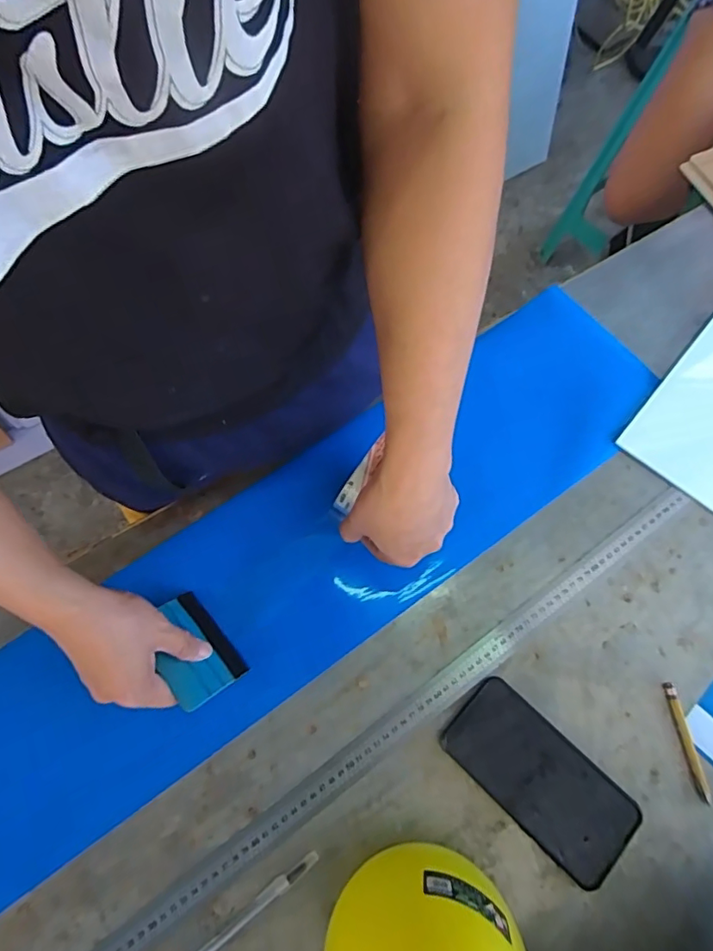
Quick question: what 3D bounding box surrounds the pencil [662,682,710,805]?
[{"bbox_3d":[0.295,0.237,0.485,0.011,0.008,0.096,-9,69,-2],"label":"pencil"}]

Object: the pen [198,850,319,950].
[{"bbox_3d":[-0.095,0.363,0.442,0.151,0.005,0.012,-37,73,-12],"label":"pen"}]

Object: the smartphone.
[{"bbox_3d":[0.158,0.263,0.471,0.163,0.008,0.079,42,75,15],"label":"smartphone"}]

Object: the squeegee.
[{"bbox_3d":[-0.153,0.157,0.498,0.097,0.011,0.068,49,41,16],"label":"squeegee"}]

